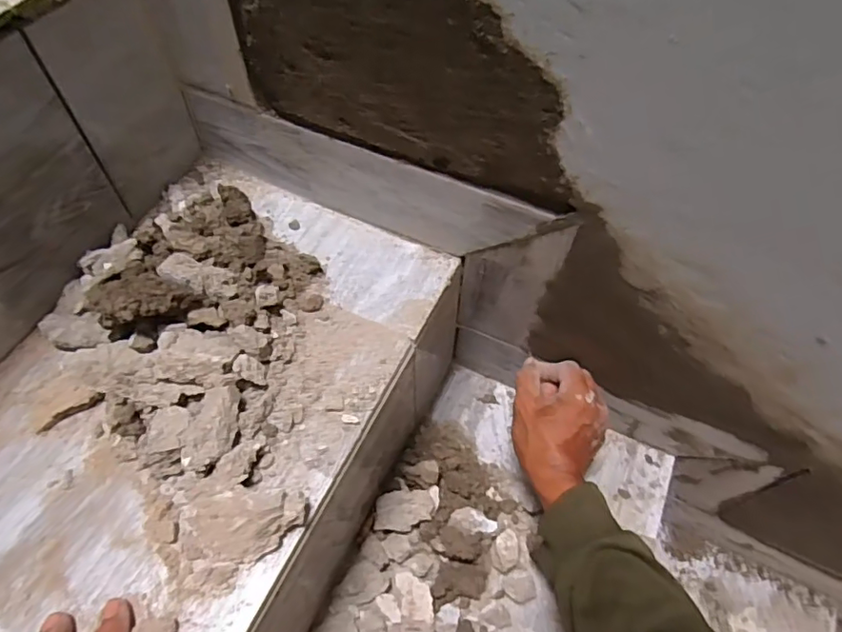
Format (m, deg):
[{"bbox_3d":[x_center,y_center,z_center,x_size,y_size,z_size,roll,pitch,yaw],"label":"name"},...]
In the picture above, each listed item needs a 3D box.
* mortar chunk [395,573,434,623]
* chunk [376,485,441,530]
[{"bbox_3d":[-0.005,0.250,0.500,0.028,0.028,0.042,-11,58,-9],"label":"mortar chunk"},{"bbox_3d":[-0.012,0.182,0.532,0.063,0.013,0.034,-8,58,-7],"label":"chunk"}]

